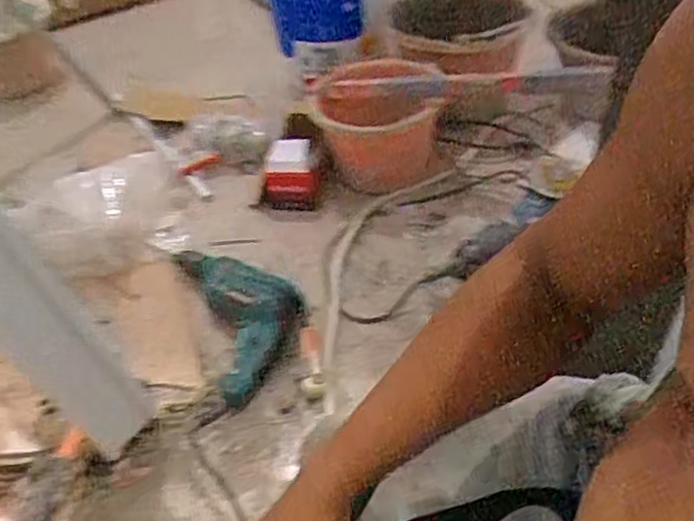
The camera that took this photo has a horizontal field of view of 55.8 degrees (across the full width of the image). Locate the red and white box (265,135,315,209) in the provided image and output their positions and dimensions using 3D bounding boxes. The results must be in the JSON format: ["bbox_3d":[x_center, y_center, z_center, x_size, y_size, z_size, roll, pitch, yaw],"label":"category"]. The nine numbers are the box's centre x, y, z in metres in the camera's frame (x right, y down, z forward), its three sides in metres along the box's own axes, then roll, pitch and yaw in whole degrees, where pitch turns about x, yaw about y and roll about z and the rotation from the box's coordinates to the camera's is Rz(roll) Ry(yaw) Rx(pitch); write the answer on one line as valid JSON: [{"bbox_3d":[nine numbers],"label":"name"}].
[{"bbox_3d":[-0.091,-0.146,1.091,0.083,0.114,0.062,-5,46,-1],"label":"red and white box"}]

